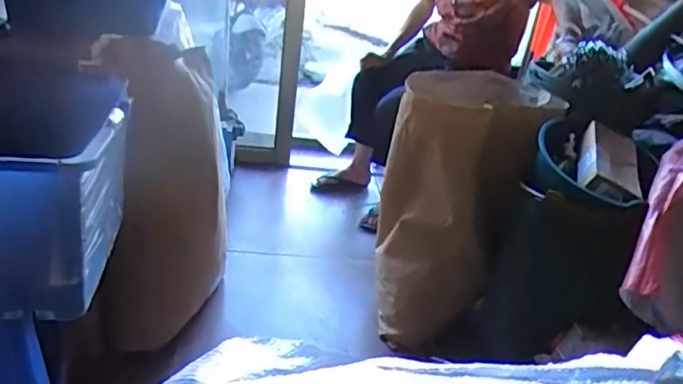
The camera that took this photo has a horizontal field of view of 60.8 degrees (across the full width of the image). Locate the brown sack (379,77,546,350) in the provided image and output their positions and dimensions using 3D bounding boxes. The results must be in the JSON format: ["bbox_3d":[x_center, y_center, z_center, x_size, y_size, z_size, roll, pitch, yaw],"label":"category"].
[{"bbox_3d":[0.271,0.054,1.529,0.332,0.706,0.236,12,29,8],"label":"brown sack"}]

